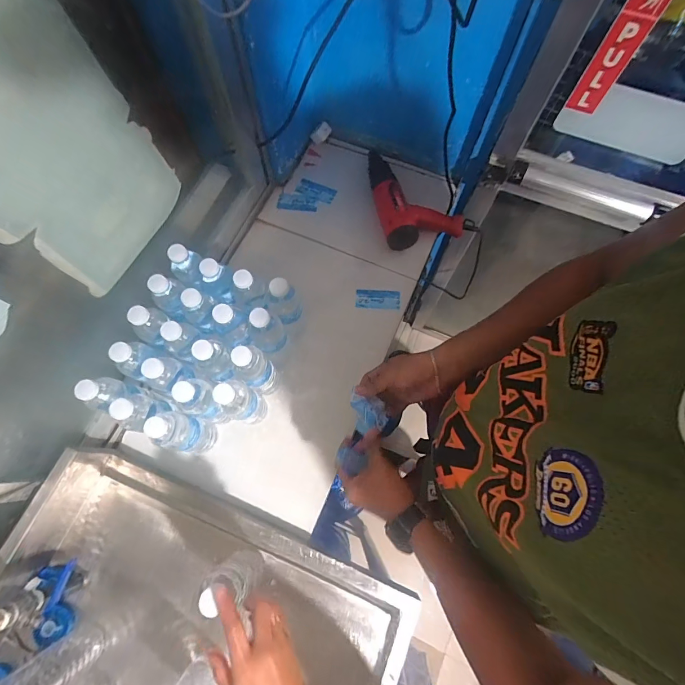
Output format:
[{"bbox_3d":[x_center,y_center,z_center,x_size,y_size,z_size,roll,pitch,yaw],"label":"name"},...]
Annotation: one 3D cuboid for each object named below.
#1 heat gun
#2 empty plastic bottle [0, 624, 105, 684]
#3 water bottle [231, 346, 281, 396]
[{"bbox_3d":[0.186,-0.360,0.887,0.230,0.074,0.252,0,71,0],"label":"heat gun"},{"bbox_3d":[-0.409,0.447,0.480,0.066,0.194,0.053,-13,72,-5],"label":"empty plastic bottle"},{"bbox_3d":[-0.150,0.048,0.663,0.052,0.199,0.070,28,73,9],"label":"water bottle"}]

